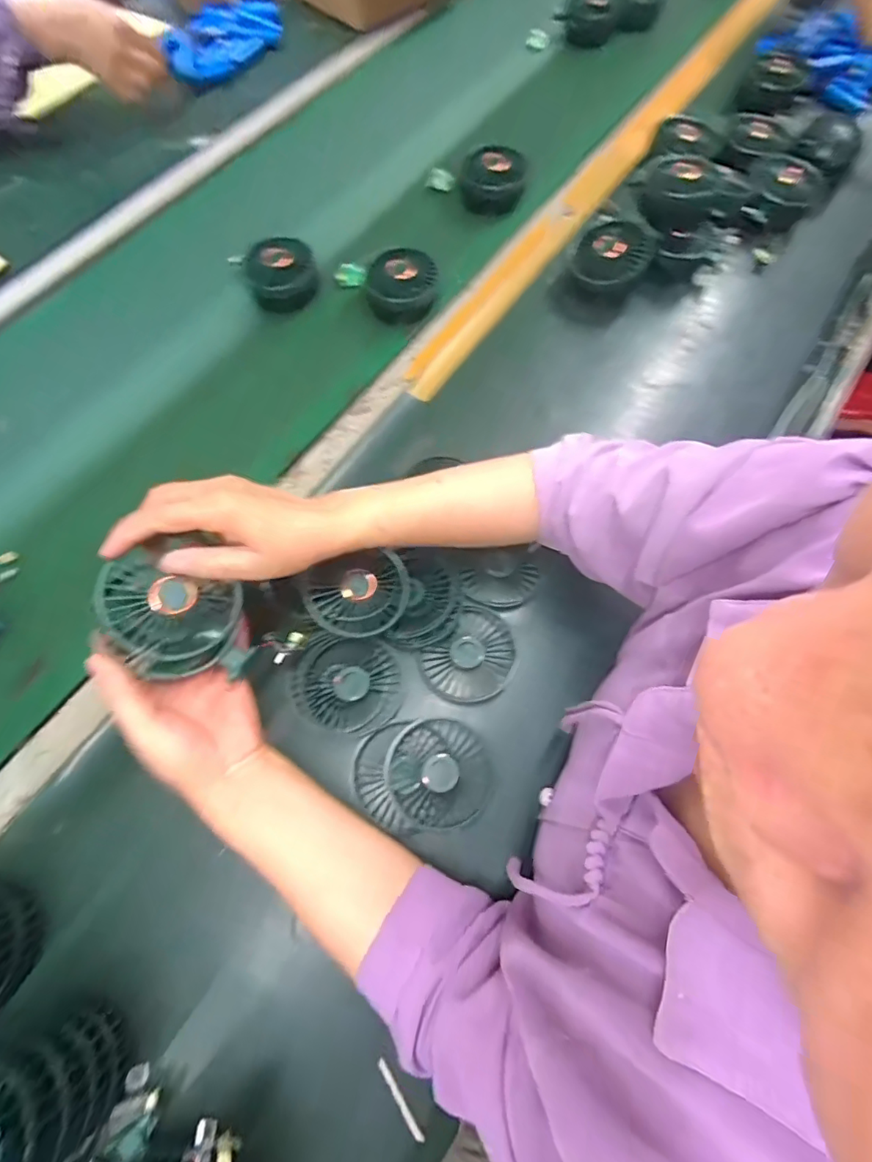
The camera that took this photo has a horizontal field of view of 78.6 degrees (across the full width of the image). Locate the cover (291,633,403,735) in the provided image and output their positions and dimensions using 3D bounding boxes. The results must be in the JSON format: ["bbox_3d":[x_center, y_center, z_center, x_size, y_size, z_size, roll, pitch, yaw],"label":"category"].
[{"bbox_3d":[-0.077,0.090,0.470,0.090,0.020,0.080,5,68,2],"label":"cover"}]

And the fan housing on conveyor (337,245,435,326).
[{"bbox_3d":[-0.061,-0.350,0.625,0.123,0.040,0.088,6,68,2],"label":"fan housing on conveyor"}]

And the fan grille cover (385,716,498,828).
[{"bbox_3d":[0.003,0.160,0.444,0.089,0.016,0.085,34,72,12],"label":"fan grille cover"}]

